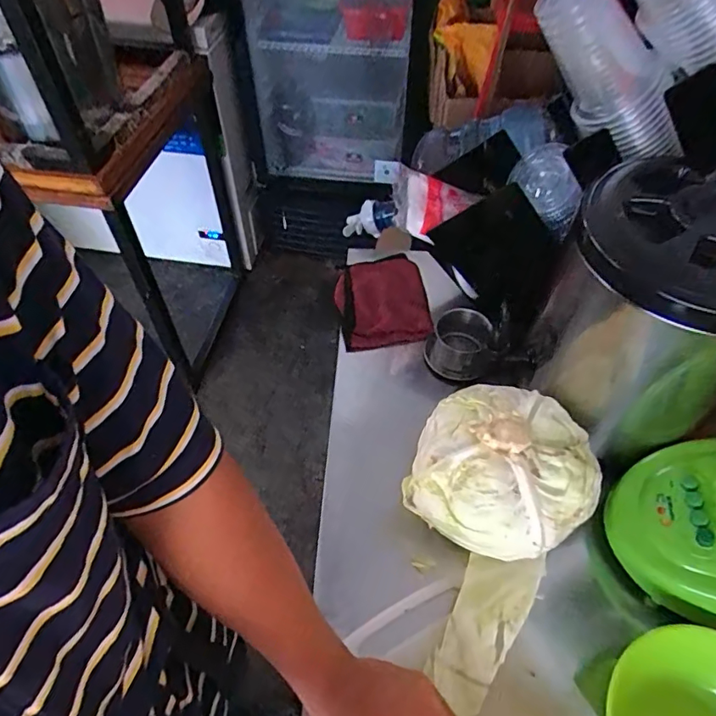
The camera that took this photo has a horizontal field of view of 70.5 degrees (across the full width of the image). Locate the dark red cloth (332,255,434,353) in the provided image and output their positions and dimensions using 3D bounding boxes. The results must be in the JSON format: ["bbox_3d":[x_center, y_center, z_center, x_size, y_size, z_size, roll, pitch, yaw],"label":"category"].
[{"bbox_3d":[0.034,-0.084,0.746,0.126,0.031,0.157,-5,53,-5],"label":"dark red cloth"}]

